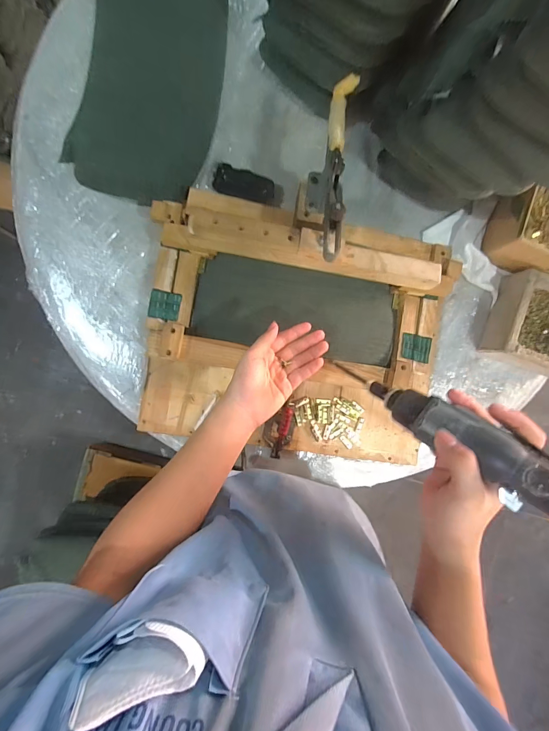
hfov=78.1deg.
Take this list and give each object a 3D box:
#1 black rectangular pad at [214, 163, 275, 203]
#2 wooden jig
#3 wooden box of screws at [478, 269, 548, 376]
[{"bbox_3d":[-0.055,-0.335,0.627,0.108,0.030,0.042,12,90,-6],"label":"black rectangular pad"},{"bbox_3d":[0.053,-0.048,0.587,0.545,0.144,0.426,10,90,-6],"label":"wooden jig"},{"bbox_3d":[0.520,-0.077,0.664,0.170,0.072,0.167,17,90,-6],"label":"wooden box of screws"}]

